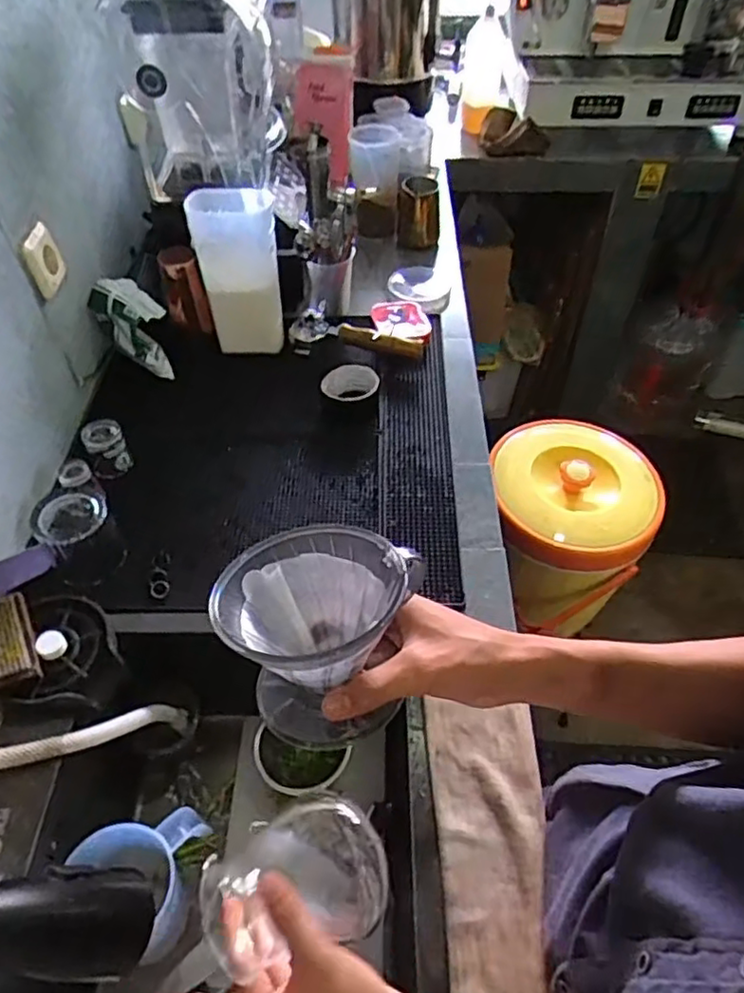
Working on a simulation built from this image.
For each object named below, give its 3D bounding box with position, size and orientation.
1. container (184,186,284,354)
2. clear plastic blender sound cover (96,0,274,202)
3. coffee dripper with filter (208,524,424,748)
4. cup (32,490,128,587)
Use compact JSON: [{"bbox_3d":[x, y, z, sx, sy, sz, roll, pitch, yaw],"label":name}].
[{"bbox_3d":[-0.206,-0.350,1.019,0.126,0.236,0.090,-13,50,-13],"label":"container"},{"bbox_3d":[-0.256,-0.614,0.959,0.207,0.281,0.179,-4,49,-4],"label":"clear plastic blender sound cover"},{"bbox_3d":[-0.036,0.082,0.408,0.111,0.092,0.112,2,49,-3],"label":"coffee dripper with filter"},{"bbox_3d":[-0.346,0.043,0.770,0.082,0.079,0.085,-23,53,-20],"label":"cup"}]

